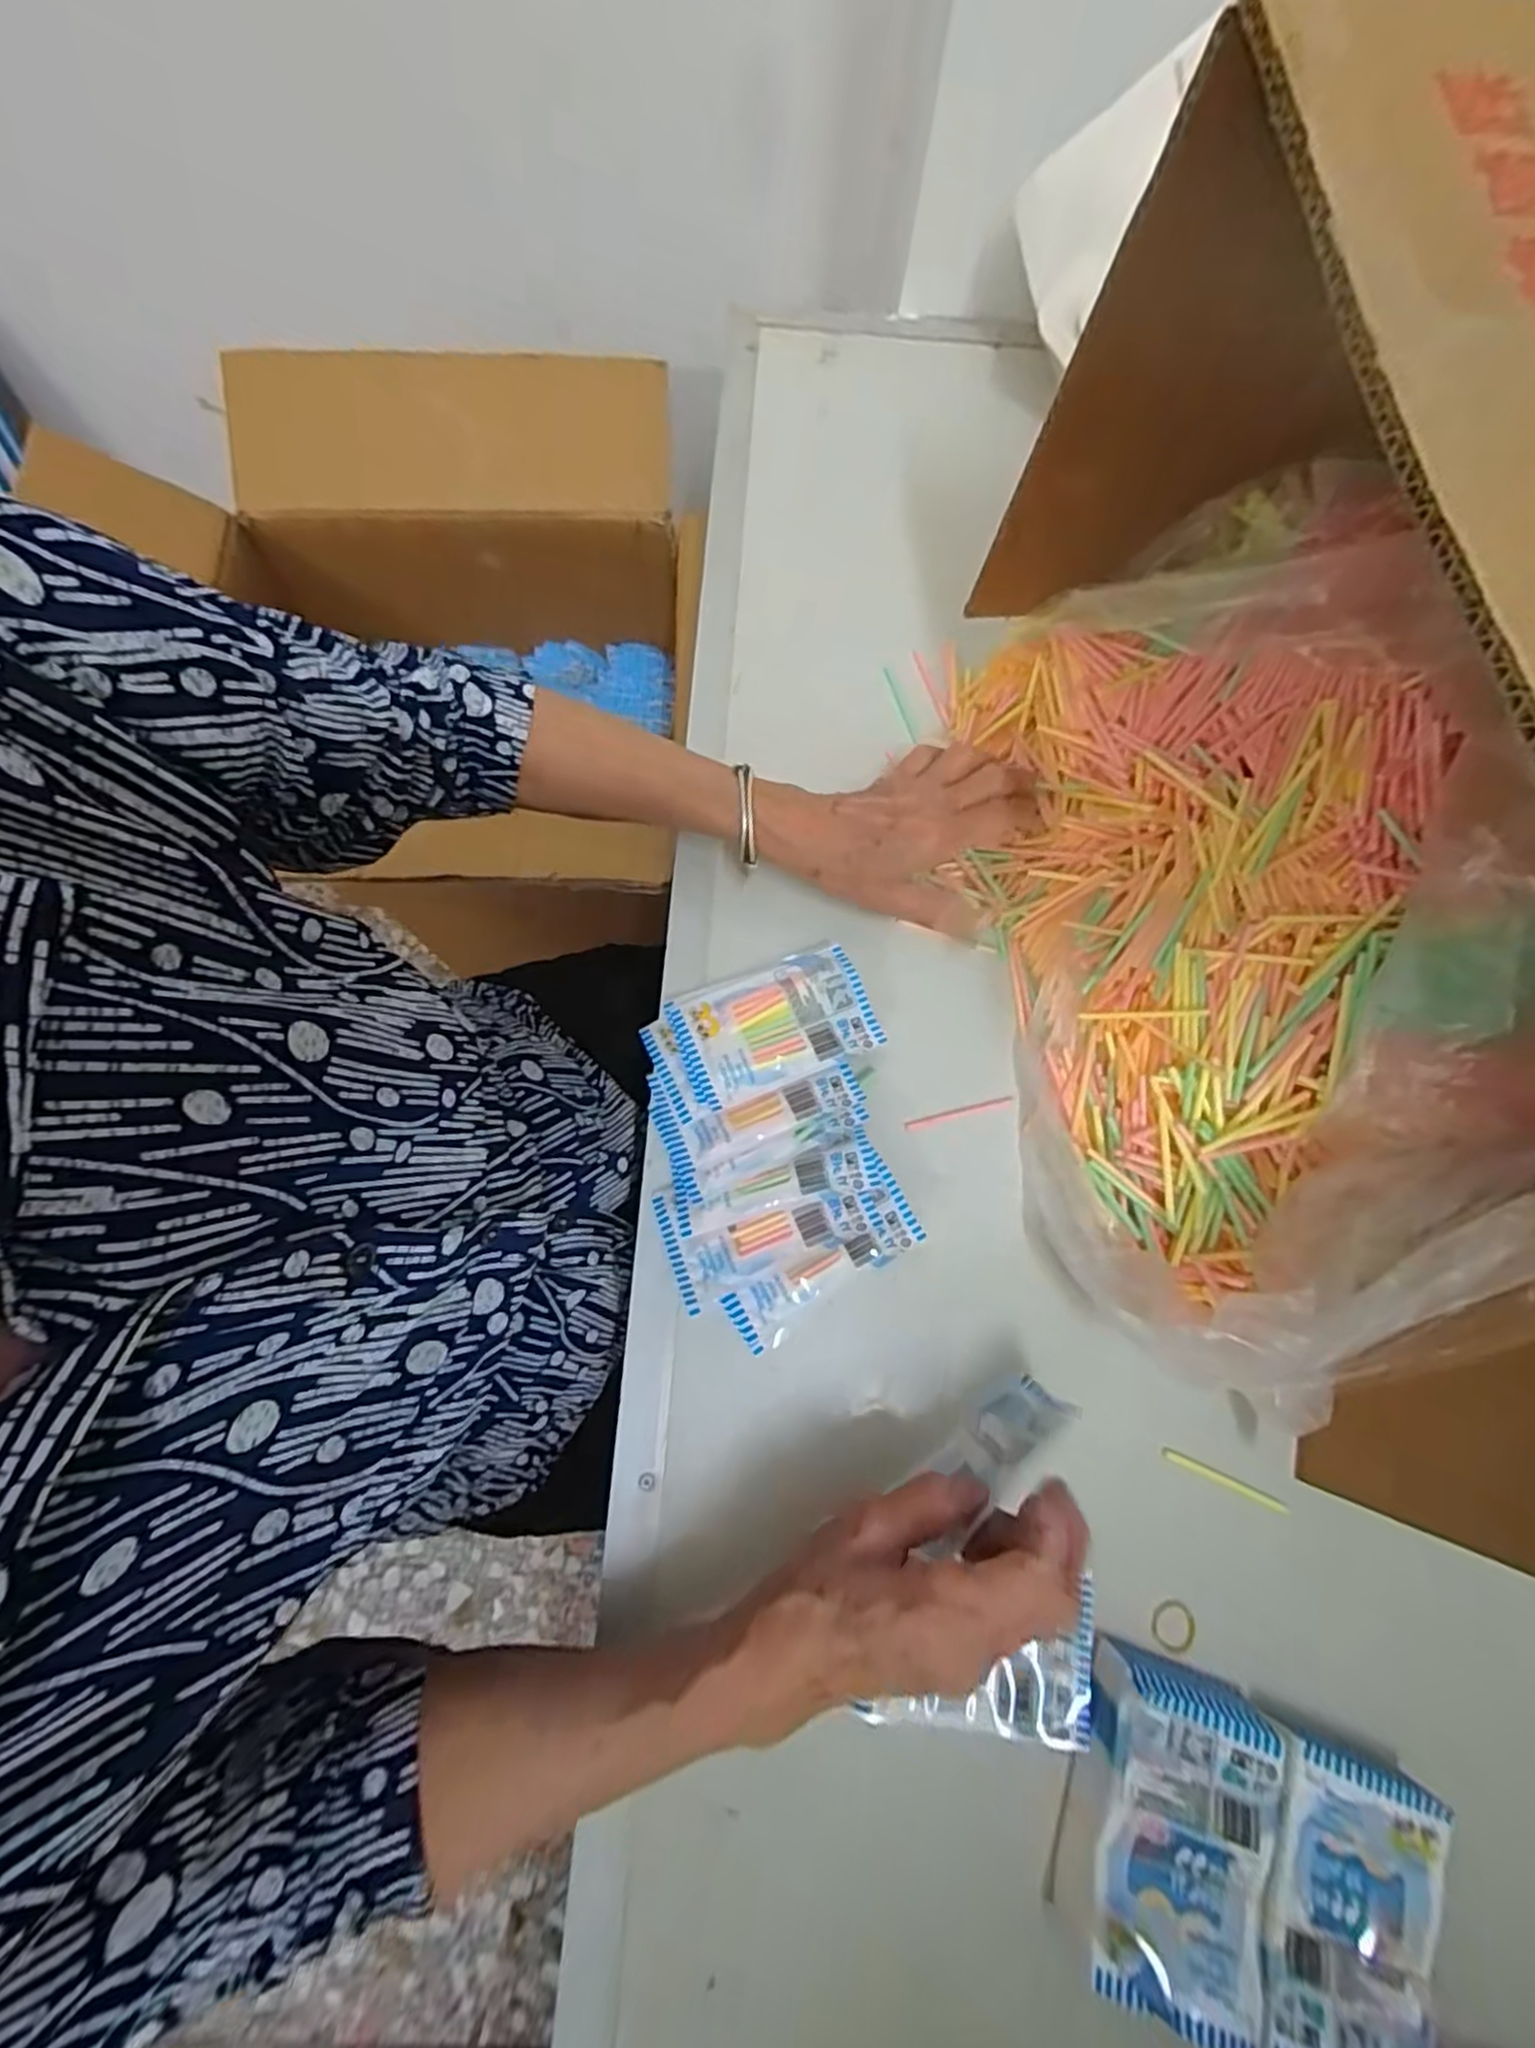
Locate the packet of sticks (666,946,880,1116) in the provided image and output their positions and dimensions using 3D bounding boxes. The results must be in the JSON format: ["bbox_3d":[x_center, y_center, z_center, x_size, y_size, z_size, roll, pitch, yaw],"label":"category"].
[{"bbox_3d":[0.004,0.001,0.406,0.105,0.020,0.066,-21,76,-7],"label":"packet of sticks"}]

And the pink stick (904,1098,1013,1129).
[{"bbox_3d":[0.107,0.050,0.410,0.061,0.005,0.004,-13,75,-5],"label":"pink stick"}]

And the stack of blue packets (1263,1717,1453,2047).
[{"bbox_3d":[0.242,0.370,0.312,0.070,0.041,0.105,19,75,4],"label":"stack of blue packets"}]

